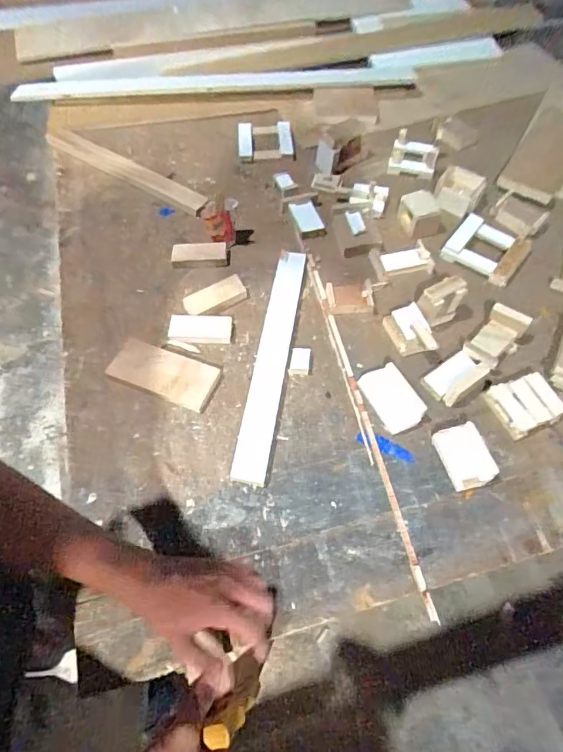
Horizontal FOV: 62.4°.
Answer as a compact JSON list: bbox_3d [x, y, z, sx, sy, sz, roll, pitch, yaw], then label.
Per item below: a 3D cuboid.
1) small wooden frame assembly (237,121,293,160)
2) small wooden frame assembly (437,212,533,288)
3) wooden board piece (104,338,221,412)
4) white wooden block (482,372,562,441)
[{"bbox_3d":[-0.035,-0.484,0.960,0.109,0.018,0.087,-3,79,4],"label":"small wooden frame assembly"},{"bbox_3d":[0.358,-0.223,0.811,0.123,0.020,0.117,31,64,17],"label":"small wooden frame assembly"},{"bbox_3d":[-0.179,-0.007,0.689,0.158,0.019,0.072,19,61,11],"label":"wooden board piece"},{"bbox_3d":[0.342,0.038,0.654,0.085,0.020,0.075,-20,62,-12],"label":"white wooden block"}]

